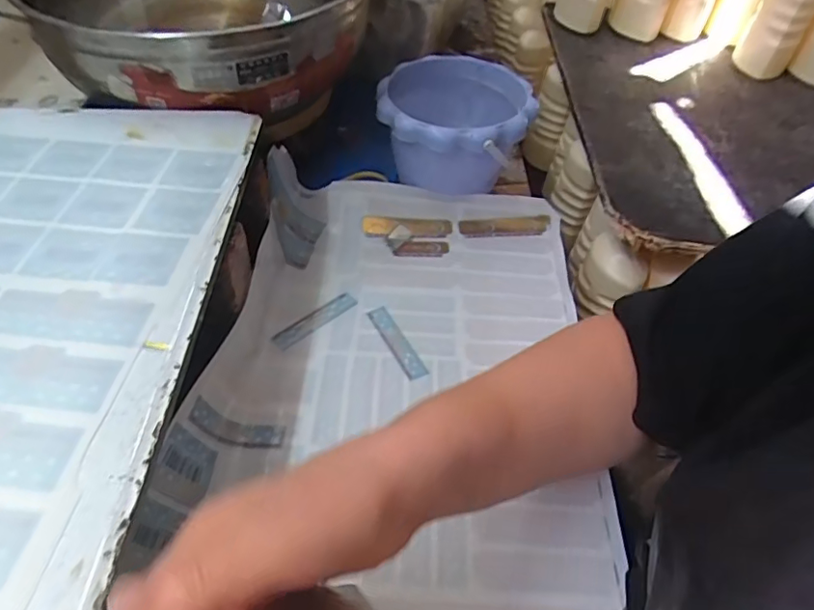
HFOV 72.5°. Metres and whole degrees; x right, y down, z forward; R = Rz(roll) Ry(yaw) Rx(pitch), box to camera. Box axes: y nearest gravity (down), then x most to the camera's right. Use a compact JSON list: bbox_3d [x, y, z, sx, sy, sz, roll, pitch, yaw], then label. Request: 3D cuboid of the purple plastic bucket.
[{"bbox_3d":[0.047,-0.174,0.596,0.150,0.122,0.151,4,48,-4],"label":"purple plastic bucket"}]

